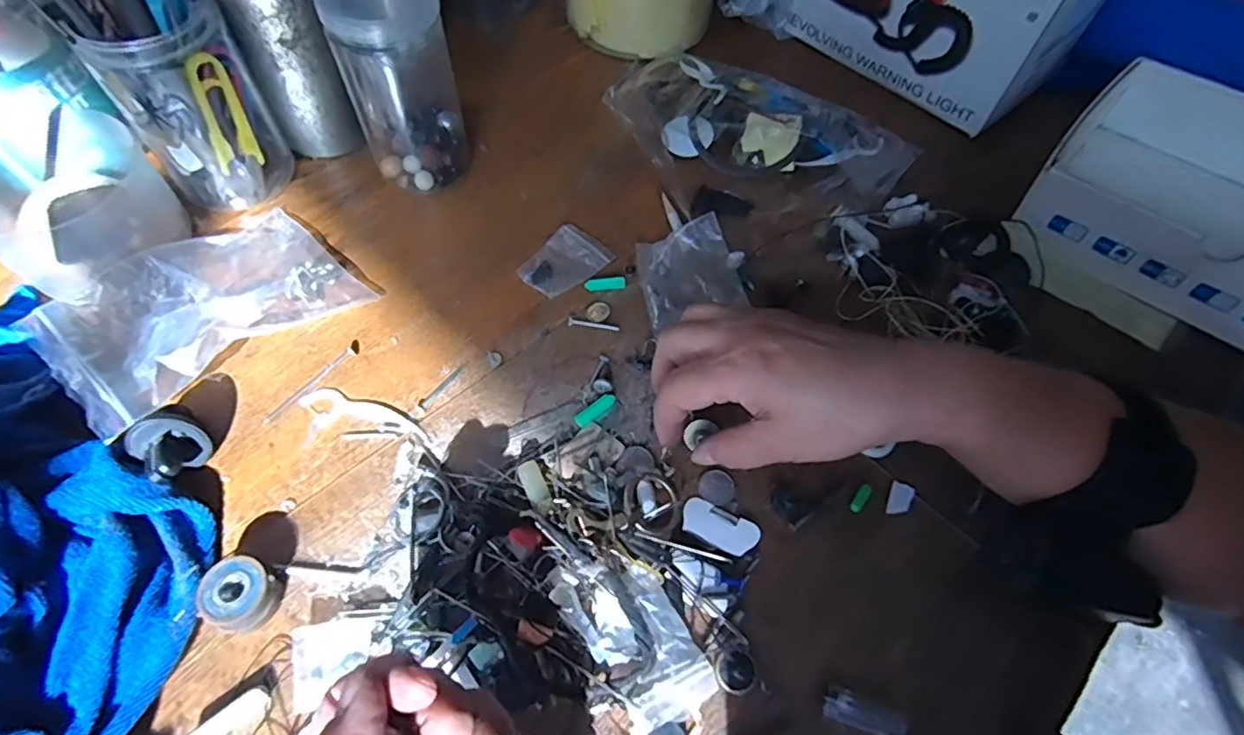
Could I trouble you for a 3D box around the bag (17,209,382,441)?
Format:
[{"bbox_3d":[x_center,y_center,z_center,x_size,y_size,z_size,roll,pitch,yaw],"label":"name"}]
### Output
[{"bbox_3d":[-0.237,-0.036,0.353,0.105,0.034,0.148,39,66,19],"label":"bag"}]

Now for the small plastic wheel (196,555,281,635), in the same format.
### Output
[{"bbox_3d":[-0.173,0.104,0.281,0.026,0.020,0.032,-33,66,-19],"label":"small plastic wheel"}]

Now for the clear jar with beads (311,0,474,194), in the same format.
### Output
[{"bbox_3d":[-0.136,-0.174,0.384,0.065,0.123,0.056,-15,61,-10],"label":"clear jar with beads"}]

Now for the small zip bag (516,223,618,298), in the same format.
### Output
[{"bbox_3d":[-0.037,-0.068,0.396,0.041,0.005,0.054,38,65,18],"label":"small zip bag"}]

